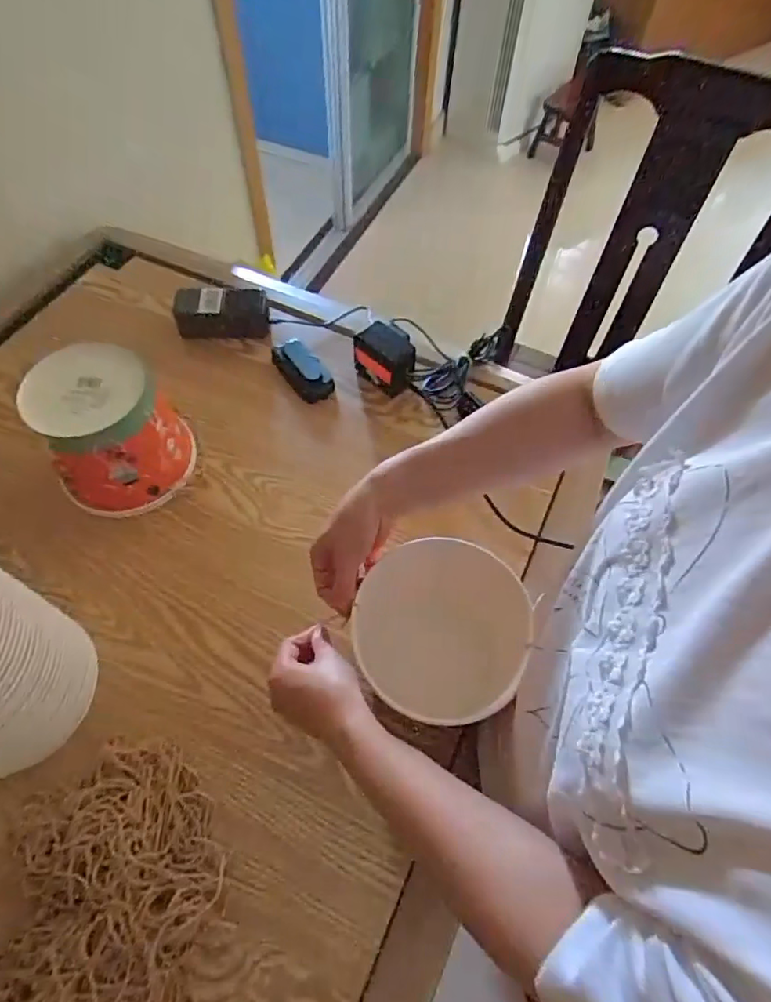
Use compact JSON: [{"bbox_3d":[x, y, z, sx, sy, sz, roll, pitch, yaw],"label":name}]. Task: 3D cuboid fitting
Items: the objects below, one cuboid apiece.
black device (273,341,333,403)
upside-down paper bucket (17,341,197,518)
[{"bbox_3d":[-0.116,-0.182,0.781,0.051,0.024,0.102,-36,68,-22],"label":"black device"},{"bbox_3d":[-0.313,-0.088,0.649,0.139,0.153,0.156,-18,63,-14],"label":"upside-down paper bucket"}]

